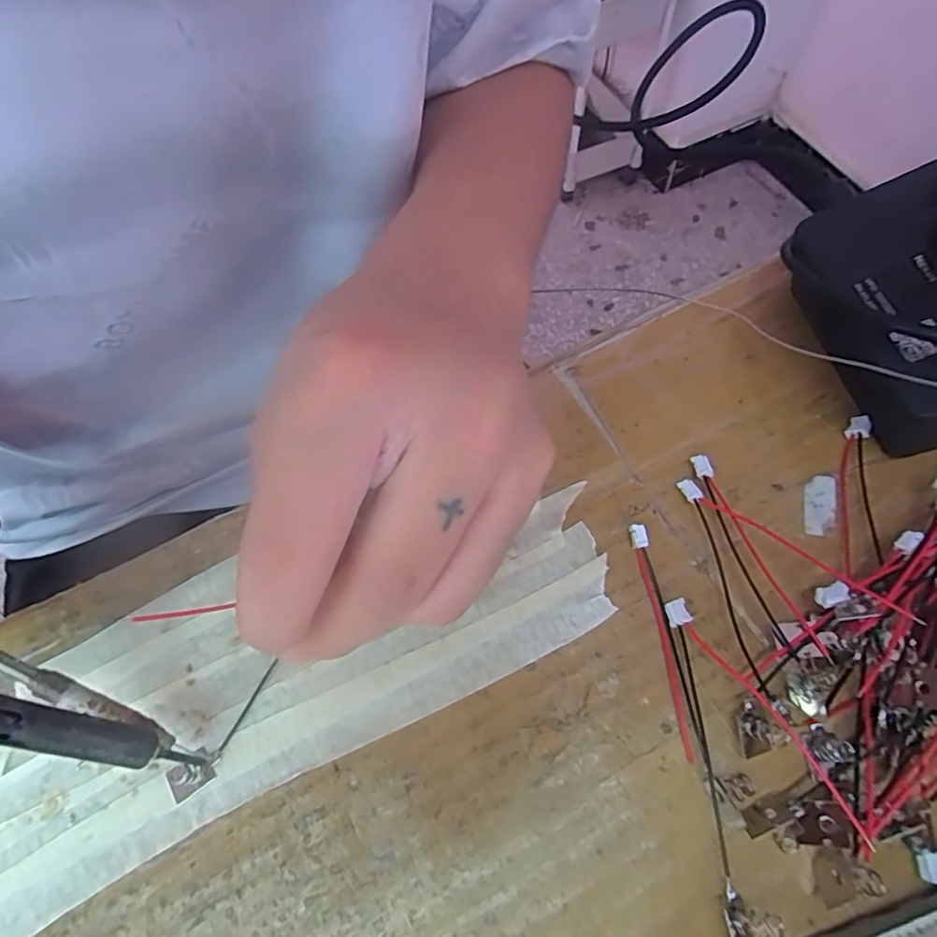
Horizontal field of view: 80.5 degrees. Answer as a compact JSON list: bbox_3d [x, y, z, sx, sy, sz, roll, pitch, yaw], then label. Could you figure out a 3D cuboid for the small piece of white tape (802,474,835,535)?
[{"bbox_3d":[0.109,0.011,0.171,0.009,0.004,0.020,13,66,9],"label":"small piece of white tape"}]

